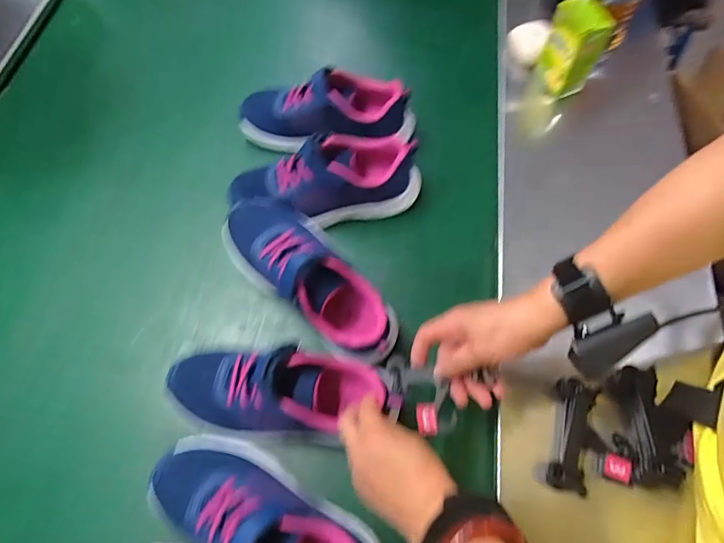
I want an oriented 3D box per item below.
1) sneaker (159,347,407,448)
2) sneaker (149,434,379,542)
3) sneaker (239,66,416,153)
[{"bbox_3d":[-0.082,0.119,0.442,0.231,0.087,0.088,-2,65,8],"label":"sneaker"},{"bbox_3d":[-0.086,0.228,0.397,0.238,0.079,0.087,29,70,13],"label":"sneaker"},{"bbox_3d":[-0.050,-0.221,0.597,0.234,0.080,0.078,5,66,3],"label":"sneaker"}]

